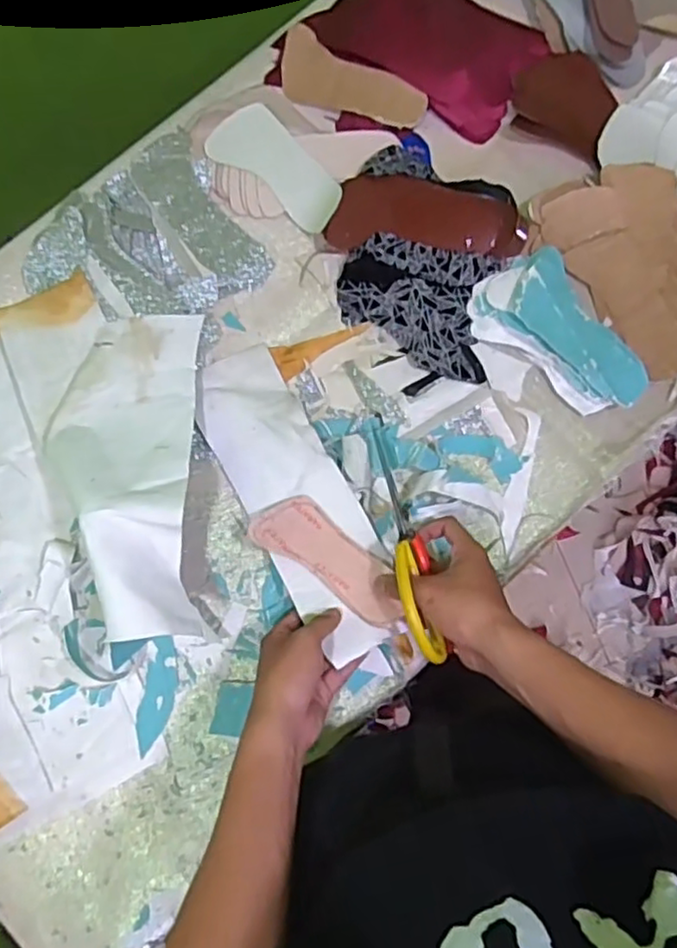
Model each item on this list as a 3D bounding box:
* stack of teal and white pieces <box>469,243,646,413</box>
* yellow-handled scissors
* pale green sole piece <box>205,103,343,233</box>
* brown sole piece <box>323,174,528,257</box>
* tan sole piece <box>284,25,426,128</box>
[{"bbox_3d":[0.226,-0.138,0.672,0.109,0.034,0.184,-38,83,-7],"label":"stack of teal and white pieces"},{"bbox_3d":[0.060,0.057,0.596,0.040,0.056,0.216,-8,57,-2],"label":"yellow-handled scissors"},{"bbox_3d":[-0.062,-0.322,0.690,0.152,0.009,0.068,38,111,1],"label":"pale green sole piece"},{"bbox_3d":[0.092,-0.264,0.673,0.200,0.015,0.072,1,96,-2],"label":"brown sole piece"},{"bbox_3d":[0.009,-0.415,0.714,0.172,0.010,0.071,34,96,8],"label":"tan sole piece"}]

